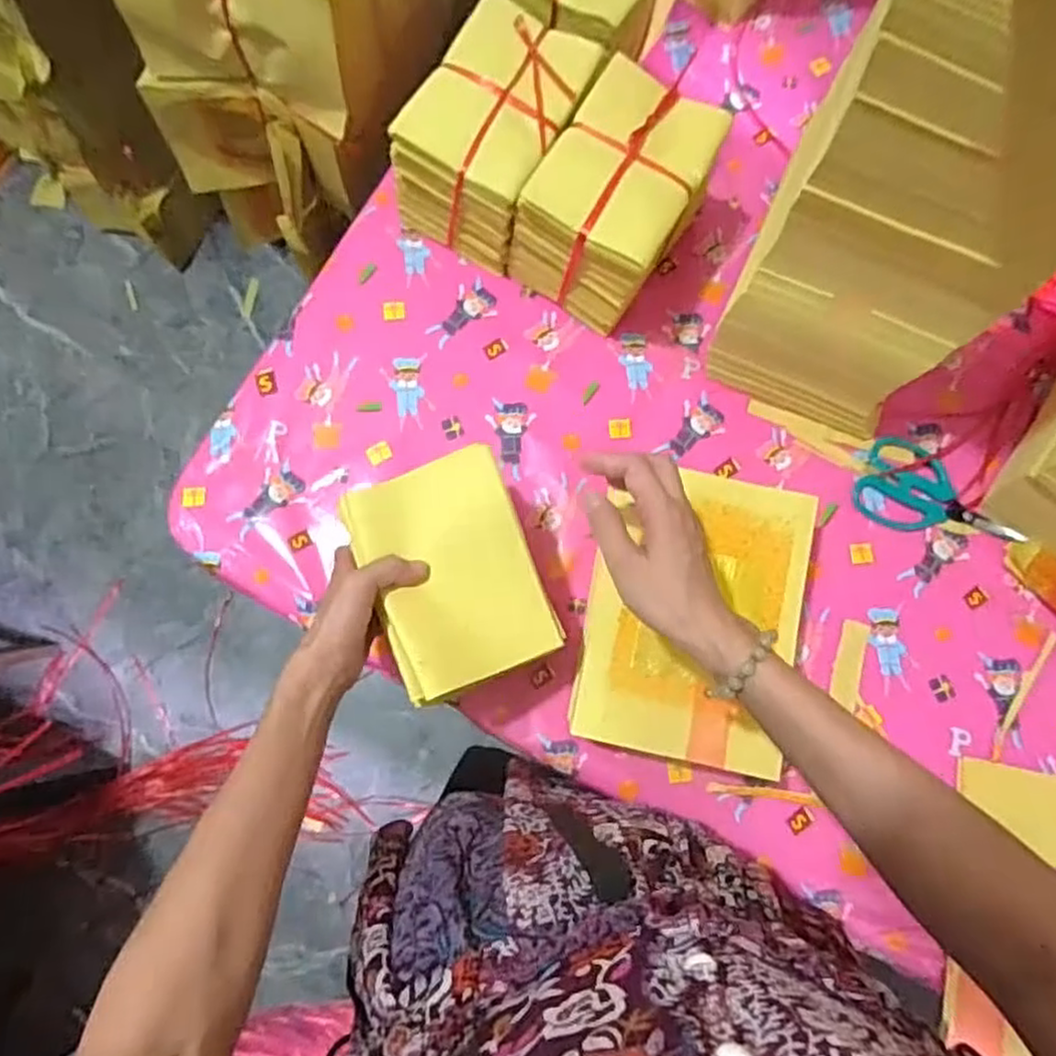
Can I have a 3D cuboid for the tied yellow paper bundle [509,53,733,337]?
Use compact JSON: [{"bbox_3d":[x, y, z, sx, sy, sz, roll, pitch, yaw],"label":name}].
[{"bbox_3d":[0.082,-0.295,0.663,0.123,0.134,0.167,35,80,6],"label":"tied yellow paper bundle"}]

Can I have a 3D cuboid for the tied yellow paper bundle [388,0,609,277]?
[{"bbox_3d":[-0.024,-0.360,0.674,0.125,0.139,0.174,31,80,5],"label":"tied yellow paper bundle"}]

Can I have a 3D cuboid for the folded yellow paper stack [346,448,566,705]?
[{"bbox_3d":[-0.055,0.033,0.527,0.118,0.031,0.158,-21,80,-5],"label":"folded yellow paper stack"}]

